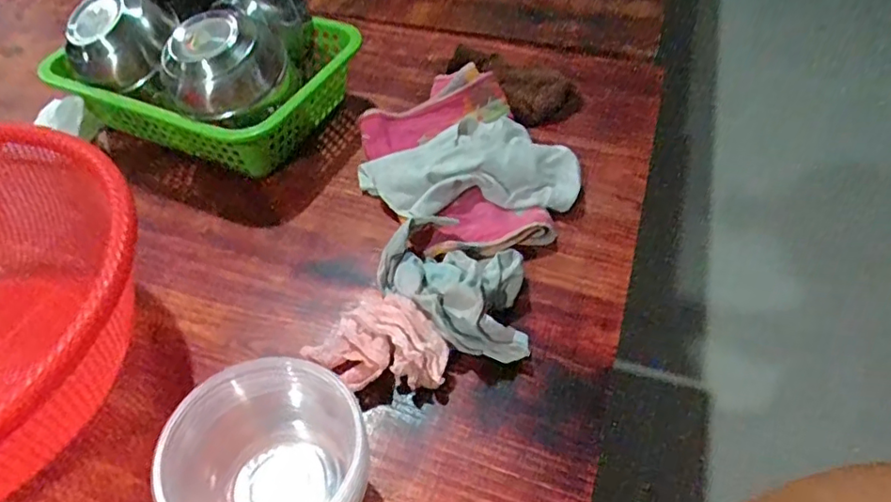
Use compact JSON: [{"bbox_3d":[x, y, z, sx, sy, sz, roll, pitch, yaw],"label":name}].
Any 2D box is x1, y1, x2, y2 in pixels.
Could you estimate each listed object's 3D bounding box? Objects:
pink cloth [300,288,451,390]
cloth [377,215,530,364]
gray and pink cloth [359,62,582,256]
[{"bbox_3d":[-0.050,0.073,0.466,0.106,0.040,0.076,29,56,25],"label":"pink cloth"},{"bbox_3d":[0.015,0.026,0.491,0.094,0.054,0.147,-37,56,-26],"label":"cloth"},{"bbox_3d":[0.015,-0.093,0.599,0.176,0.047,0.240,-28,53,-20],"label":"gray and pink cloth"}]

